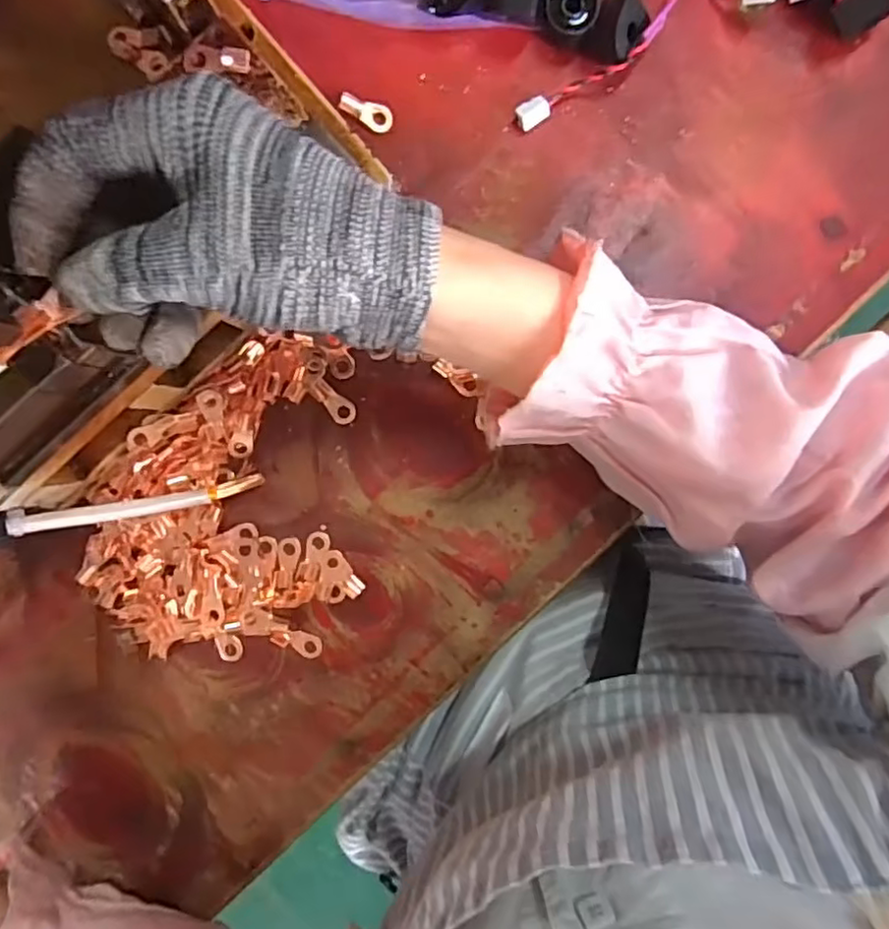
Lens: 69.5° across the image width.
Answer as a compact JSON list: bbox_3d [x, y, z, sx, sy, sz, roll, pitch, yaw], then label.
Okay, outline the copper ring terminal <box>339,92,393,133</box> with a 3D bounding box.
[{"bbox_3d":[-0.038,-0.173,0.312,0.026,0.004,0.013,30,93,-2],"label":"copper ring terminal"}]

